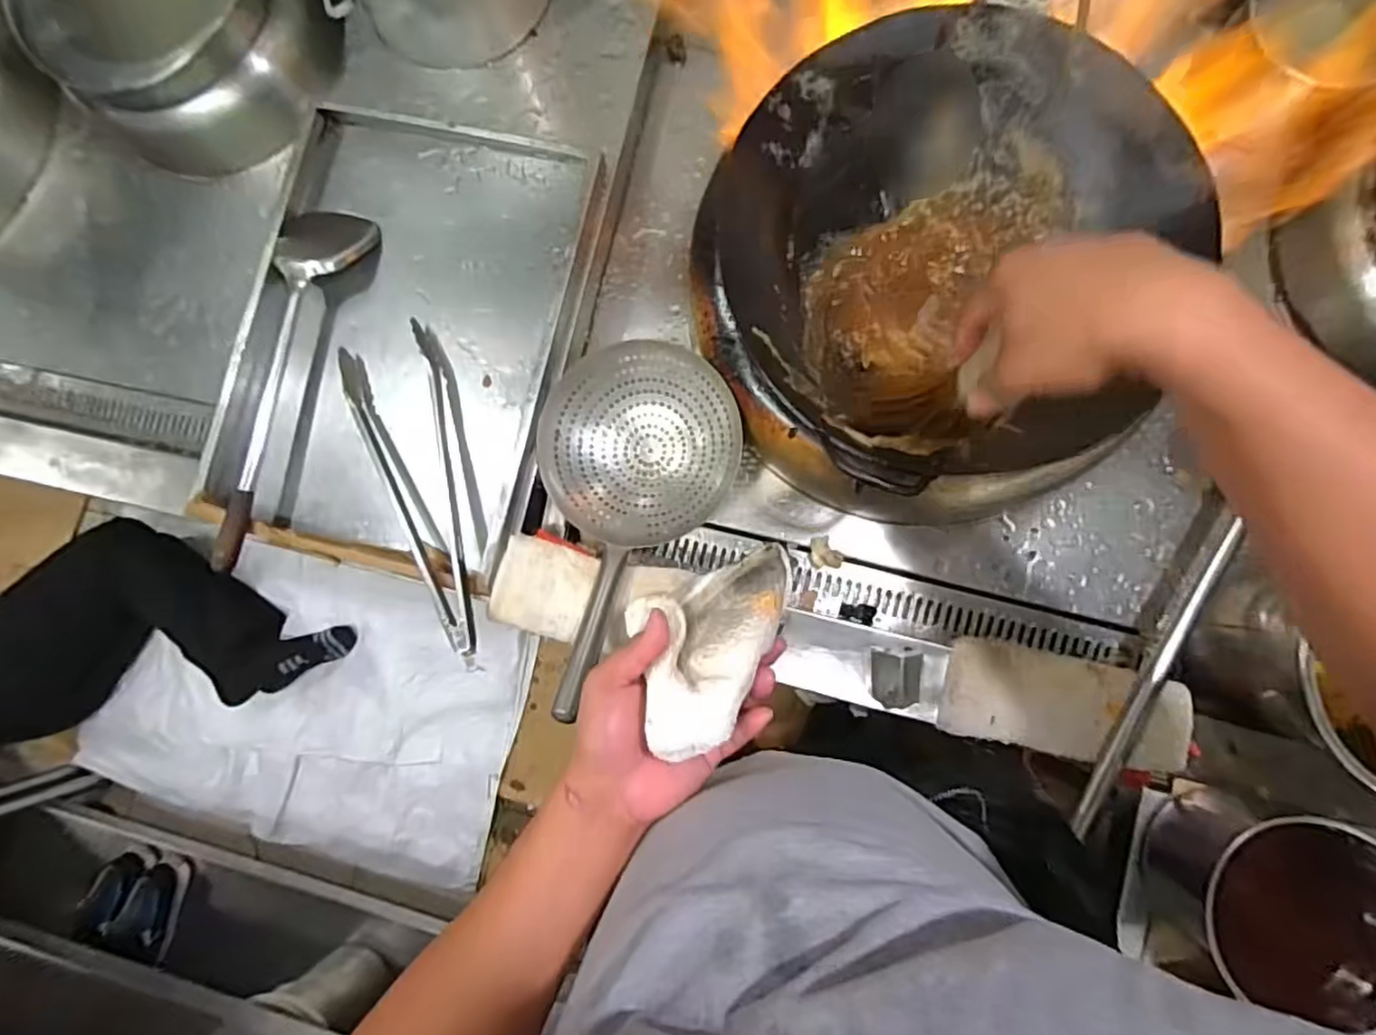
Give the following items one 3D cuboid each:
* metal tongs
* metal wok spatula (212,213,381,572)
[{"bbox_3d":[-0.316,-0.022,0.750,0.112,0.051,0.401,-14,82,4],"label":"metal tongs"},{"bbox_3d":[-0.492,-0.166,0.780,0.086,0.066,0.449,14,85,8],"label":"metal wok spatula"}]

